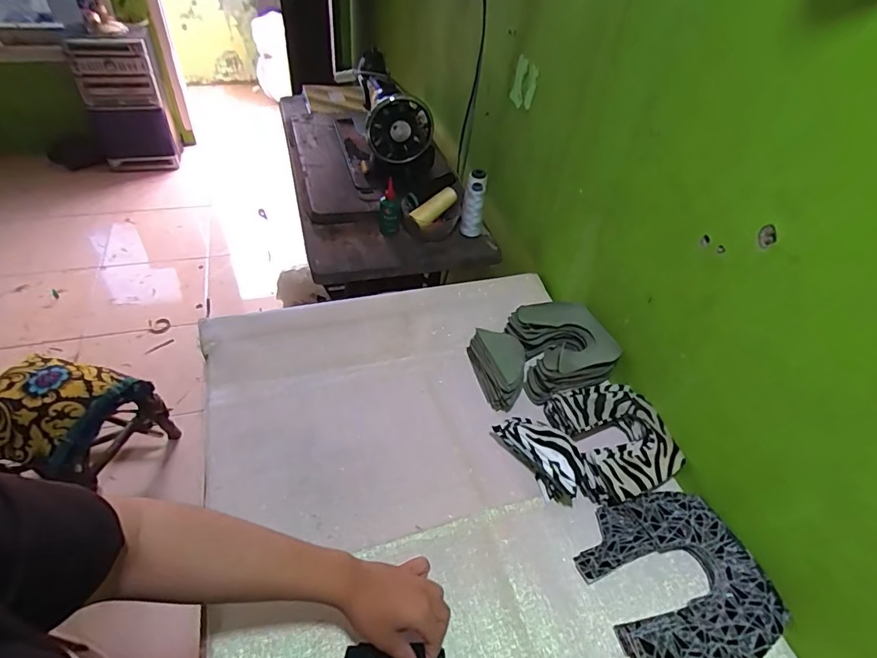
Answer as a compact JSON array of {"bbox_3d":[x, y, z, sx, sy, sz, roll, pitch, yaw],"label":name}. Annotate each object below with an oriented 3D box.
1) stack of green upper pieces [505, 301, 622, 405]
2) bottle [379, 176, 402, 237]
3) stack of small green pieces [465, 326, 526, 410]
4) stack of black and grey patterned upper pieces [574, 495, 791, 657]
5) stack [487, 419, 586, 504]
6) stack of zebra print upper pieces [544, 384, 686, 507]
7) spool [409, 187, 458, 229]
[{"bbox_3d":[0.188,0.029,0.771,0.152,0.062,0.160,-17,50,-21],"label":"stack of green upper pieces"},{"bbox_3d":[-0.099,-0.244,0.985,0.044,0.102,0.053,-2,46,-8],"label":"bottle"},{"bbox_3d":[0.096,0.057,0.737,0.061,0.064,0.127,-11,48,-15],"label":"stack of small green pieces"},{"bbox_3d":[0.270,0.287,0.547,0.183,0.032,0.191,-12,48,-17],"label":"stack of black and grey patterned upper pieces"},{"bbox_3d":[0.139,0.163,0.642,0.067,0.051,0.137,-24,52,-26],"label":"stack"},{"bbox_3d":[0.243,0.151,0.664,0.141,0.040,0.170,-5,46,-10],"label":"stack of zebra print upper pieces"},{"bbox_3d":[-0.006,-0.250,0.988,0.111,0.035,0.032,-40,59,-16],"label":"spool"}]

